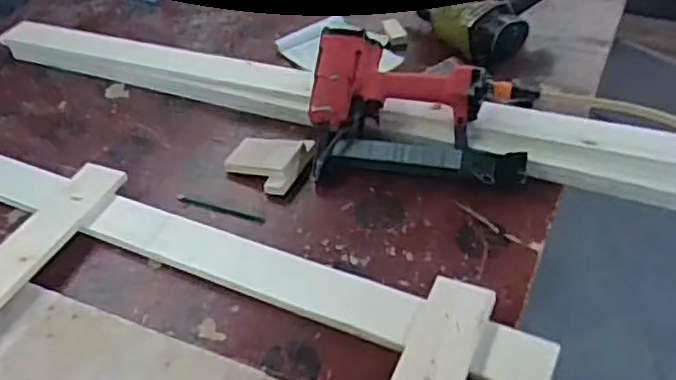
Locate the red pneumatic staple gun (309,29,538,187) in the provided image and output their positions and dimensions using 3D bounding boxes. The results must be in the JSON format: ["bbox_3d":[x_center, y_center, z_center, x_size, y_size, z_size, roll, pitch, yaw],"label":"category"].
[{"bbox_3d":[0.123,-0.121,1.015,0.319,0.075,0.226,5,80,14],"label":"red pneumatic staple gun"}]

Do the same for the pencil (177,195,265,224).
[{"bbox_3d":[-0.169,0.028,0.984,0.143,0.008,0.012,12,44,20],"label":"pencil"}]

